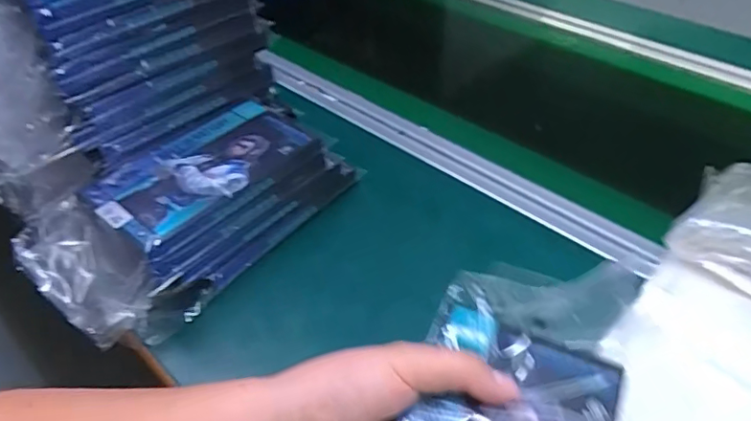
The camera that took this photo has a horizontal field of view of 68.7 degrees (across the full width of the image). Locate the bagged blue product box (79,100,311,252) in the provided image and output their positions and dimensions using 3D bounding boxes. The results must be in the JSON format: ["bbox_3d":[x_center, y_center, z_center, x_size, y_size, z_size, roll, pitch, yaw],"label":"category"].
[{"bbox_3d":[-0.136,-0.035,0.431,0.097,0.012,0.156,29,50,29],"label":"bagged blue product box"}]

